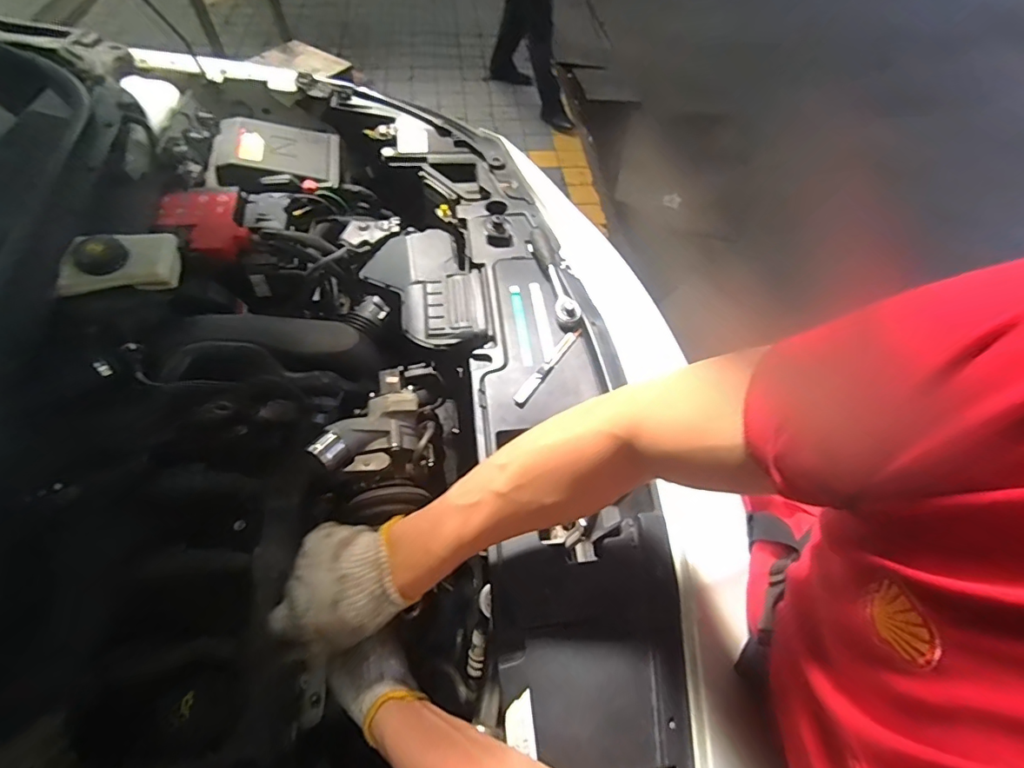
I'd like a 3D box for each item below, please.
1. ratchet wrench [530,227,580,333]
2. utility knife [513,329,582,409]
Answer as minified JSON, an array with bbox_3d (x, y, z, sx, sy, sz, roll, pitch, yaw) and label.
[{"bbox_3d":[0.061,-0.160,0.724,0.030,0.031,0.196,-9,57,-8],"label":"ratchet wrench"},{"bbox_3d":[0.048,-0.026,0.642,0.018,0.011,0.143,32,61,18],"label":"utility knife"}]

